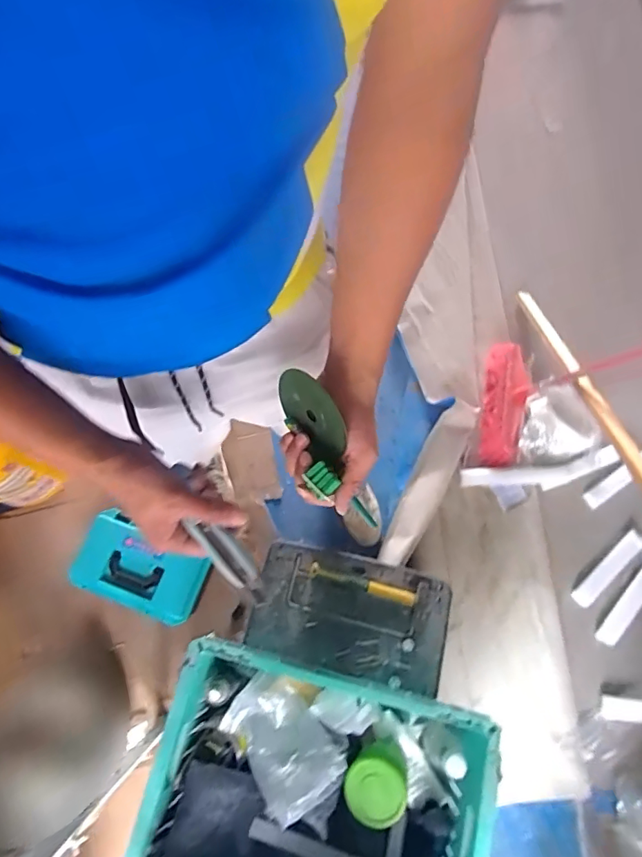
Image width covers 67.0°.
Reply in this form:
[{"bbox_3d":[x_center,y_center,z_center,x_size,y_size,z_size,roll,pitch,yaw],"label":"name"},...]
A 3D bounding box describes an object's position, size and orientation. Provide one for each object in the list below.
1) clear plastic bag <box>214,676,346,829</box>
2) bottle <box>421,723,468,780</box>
[{"bbox_3d":[-0.075,0.602,0.929,0.167,0.055,0.248,-33,73,-9],"label":"clear plastic bag"},{"bbox_3d":[0.236,0.614,0.935,0.067,0.164,0.070,-26,72,-7],"label":"bottle"}]

